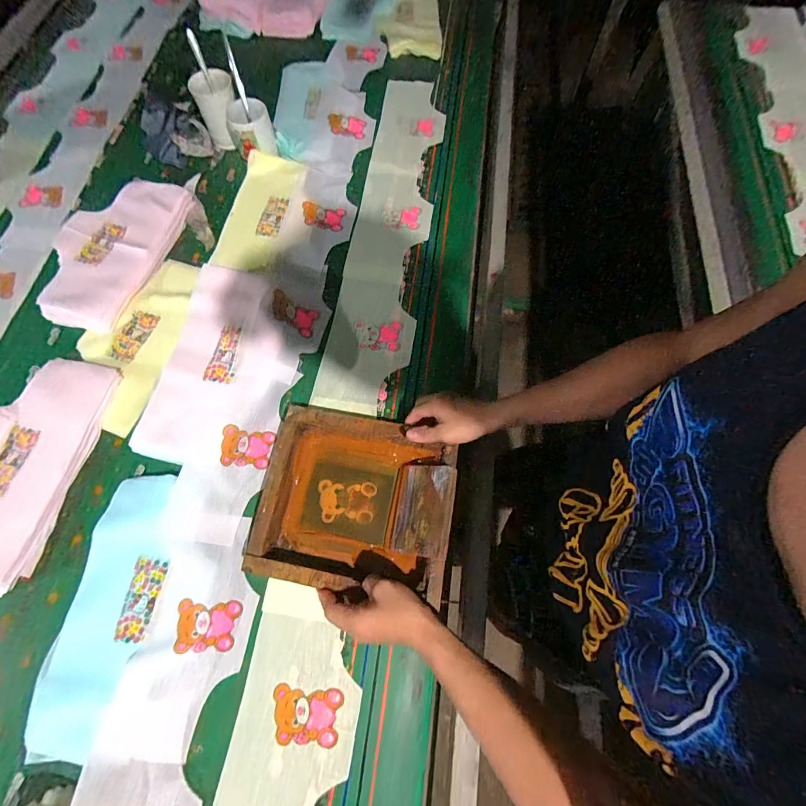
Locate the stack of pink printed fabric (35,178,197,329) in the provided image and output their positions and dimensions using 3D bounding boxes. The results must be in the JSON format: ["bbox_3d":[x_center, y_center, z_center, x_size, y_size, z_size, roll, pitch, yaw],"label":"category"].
[{"bbox_3d":[-0.552,-0.295,0.720,0.187,0.037,0.333,13,70,5],"label":"stack of pink printed fabric"}]

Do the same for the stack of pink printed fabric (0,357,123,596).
[{"bbox_3d":[-0.581,0.088,0.575,0.161,0.040,0.339,12,70,4],"label":"stack of pink printed fabric"}]

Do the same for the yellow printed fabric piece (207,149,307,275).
[{"bbox_3d":[-0.283,-0.388,0.746,0.114,0.039,0.299,11,70,4],"label":"yellow printed fabric piece"}]

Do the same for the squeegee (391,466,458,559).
[{"bbox_3d":[0.027,0.148,0.527,0.092,0.021,0.120,-9,60,43],"label":"squeegee"}]

